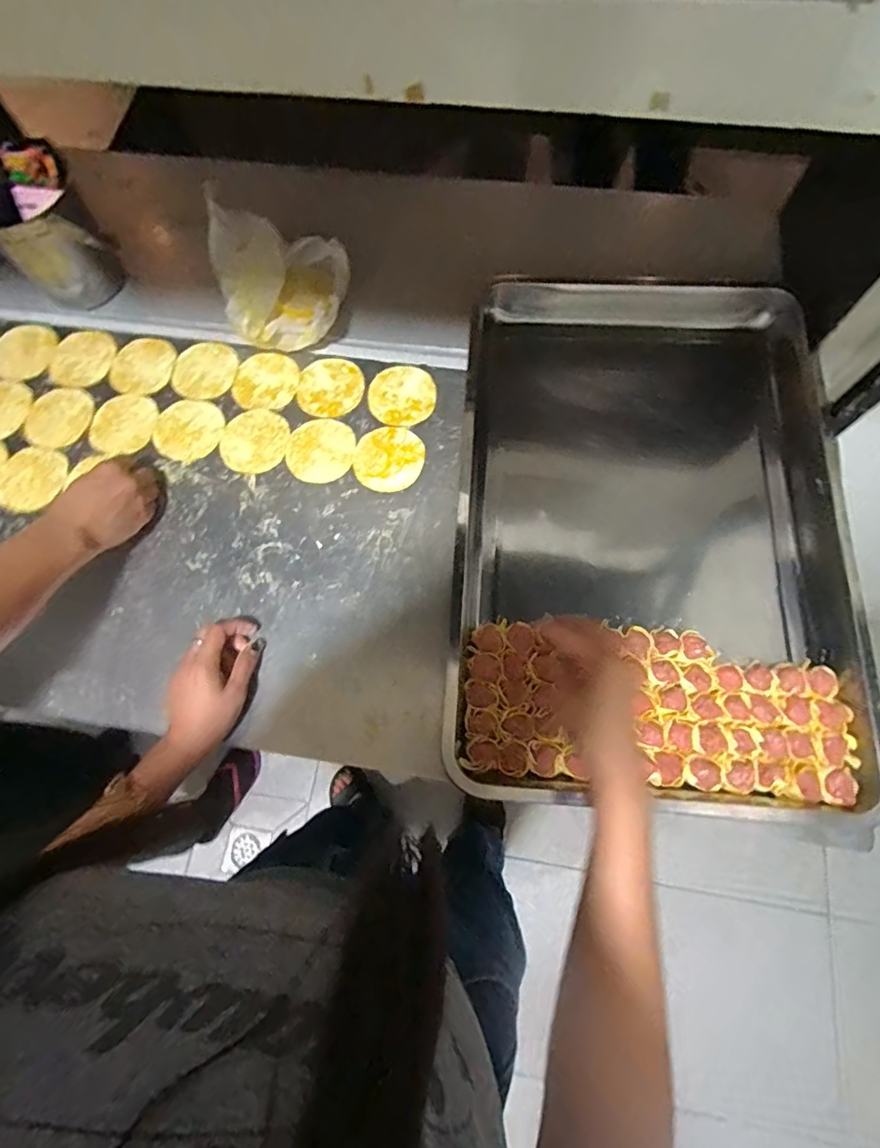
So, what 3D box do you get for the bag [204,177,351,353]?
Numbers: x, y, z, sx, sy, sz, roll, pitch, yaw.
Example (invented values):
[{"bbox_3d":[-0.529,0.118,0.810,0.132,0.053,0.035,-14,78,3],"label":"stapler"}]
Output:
[{"bbox_3d":[-0.198,-0.379,0.660,0.162,0.079,0.214,-16,73,-4],"label":"bag"}]

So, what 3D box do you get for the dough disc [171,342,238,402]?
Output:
[{"bbox_3d":[-0.298,-0.261,0.671,0.080,0.010,0.090,23,75,8],"label":"dough disc"}]

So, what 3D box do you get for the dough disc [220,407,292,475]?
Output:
[{"bbox_3d":[-0.225,-0.162,0.635,0.081,0.004,0.085,0,73,1],"label":"dough disc"}]

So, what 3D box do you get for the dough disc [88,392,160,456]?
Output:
[{"bbox_3d":[-0.391,-0.187,0.651,0.084,0.010,0.081,0,73,1],"label":"dough disc"}]

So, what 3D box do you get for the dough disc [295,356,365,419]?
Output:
[{"bbox_3d":[-0.138,-0.234,0.655,0.082,0.004,0.084,0,73,1],"label":"dough disc"}]

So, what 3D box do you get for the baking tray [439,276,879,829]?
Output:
[{"bbox_3d":[0.223,-0.062,0.573,0.390,0.068,0.573,5,73,3],"label":"baking tray"}]

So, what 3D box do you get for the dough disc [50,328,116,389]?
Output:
[{"bbox_3d":[-0.467,-0.284,0.687,0.086,0.007,0.083,0,73,1],"label":"dough disc"}]

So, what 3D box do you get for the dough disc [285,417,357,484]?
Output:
[{"bbox_3d":[-0.143,-0.150,0.631,0.082,0.004,0.084,0,73,1],"label":"dough disc"}]

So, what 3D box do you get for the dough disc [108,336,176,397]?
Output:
[{"bbox_3d":[-0.382,-0.268,0.675,0.081,0.005,0.086,0,73,1],"label":"dough disc"}]

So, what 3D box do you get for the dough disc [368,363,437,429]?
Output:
[{"bbox_3d":[-0.046,-0.221,0.647,0.081,0.007,0.082,0,73,1],"label":"dough disc"}]

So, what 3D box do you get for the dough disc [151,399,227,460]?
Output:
[{"bbox_3d":[-0.309,-0.179,0.643,0.084,0.007,0.077,0,73,1],"label":"dough disc"}]

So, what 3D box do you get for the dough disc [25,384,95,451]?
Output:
[{"bbox_3d":[-0.478,-0.199,0.662,0.080,0.005,0.091,8,74,4],"label":"dough disc"}]

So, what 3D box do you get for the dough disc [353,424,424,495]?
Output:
[{"bbox_3d":[-0.062,-0.137,0.624,0.081,0.006,0.083,0,73,1],"label":"dough disc"}]

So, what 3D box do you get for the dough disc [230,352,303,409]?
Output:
[{"bbox_3d":[-0.219,-0.244,0.660,0.081,0.004,0.085,0,73,1],"label":"dough disc"}]

